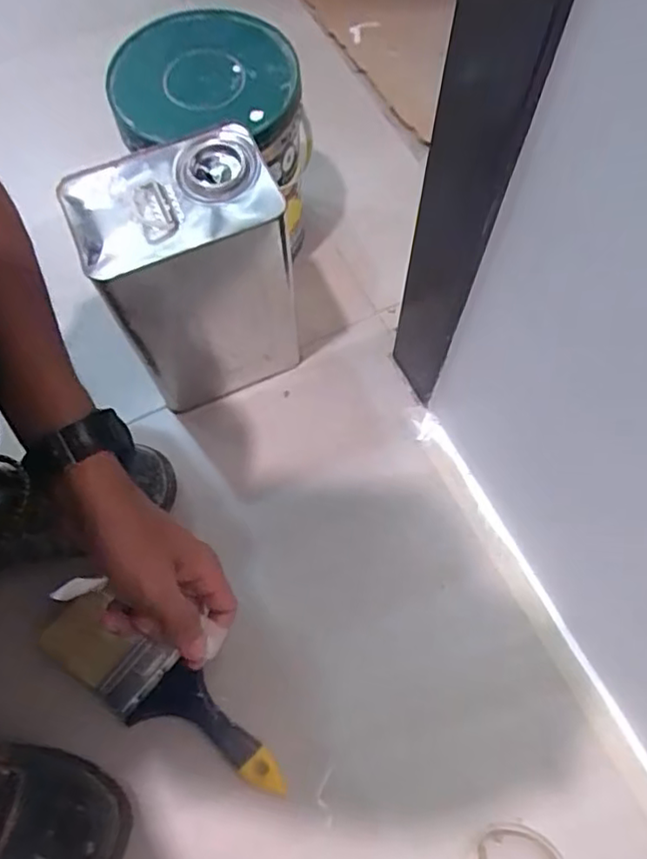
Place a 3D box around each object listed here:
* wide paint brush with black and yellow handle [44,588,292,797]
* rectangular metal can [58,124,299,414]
[{"bbox_3d":[-0.142,0.238,0.544,0.244,0.026,0.065,32,72,13],"label":"wide paint brush with black and yellow handle"},{"bbox_3d":[-0.116,-0.134,0.582,0.151,0.239,0.109,-22,69,-8],"label":"rectangular metal can"}]

